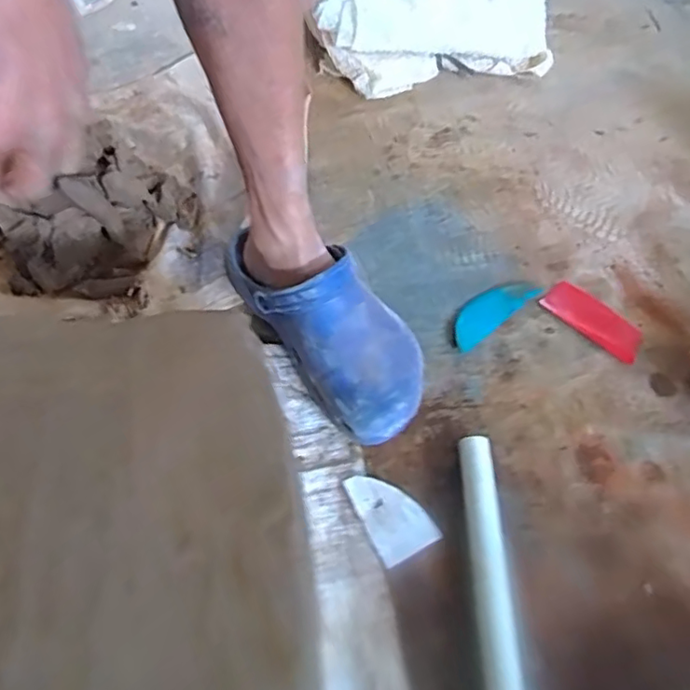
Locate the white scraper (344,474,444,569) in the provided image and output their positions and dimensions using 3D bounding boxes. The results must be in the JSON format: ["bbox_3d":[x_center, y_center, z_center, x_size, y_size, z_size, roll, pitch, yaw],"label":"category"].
[{"bbox_3d":[0.040,0.146,0.512,0.053,0.005,0.081,-25,61,-13],"label":"white scraper"}]

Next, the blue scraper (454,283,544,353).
[{"bbox_3d":[0.157,-0.039,0.625,0.122,0.011,0.040,-37,64,-20],"label":"blue scraper"}]

